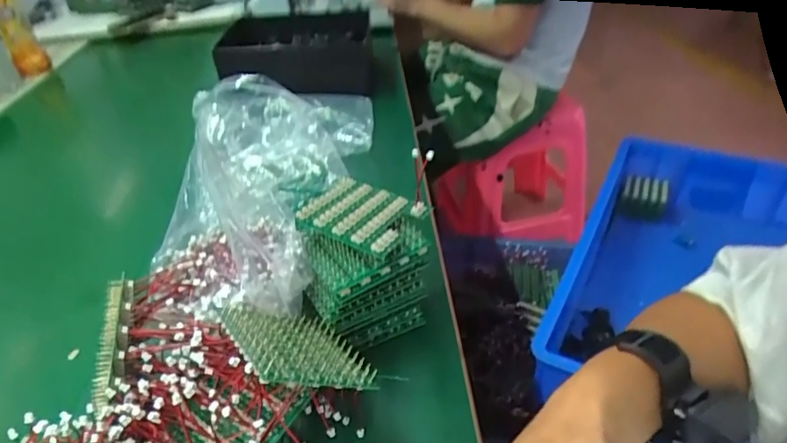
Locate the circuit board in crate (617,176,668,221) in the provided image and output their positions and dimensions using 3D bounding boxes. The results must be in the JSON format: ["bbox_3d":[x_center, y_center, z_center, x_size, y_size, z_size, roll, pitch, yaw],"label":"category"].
[{"bbox_3d":[0.548,-0.053,1.100,0.102,0.008,0.101,11,73,3],"label":"circuit board in crate"}]

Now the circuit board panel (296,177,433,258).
[{"bbox_3d":[-0.027,-0.008,0.409,0.083,0.007,0.079,22,40,22],"label":"circuit board panel"}]

